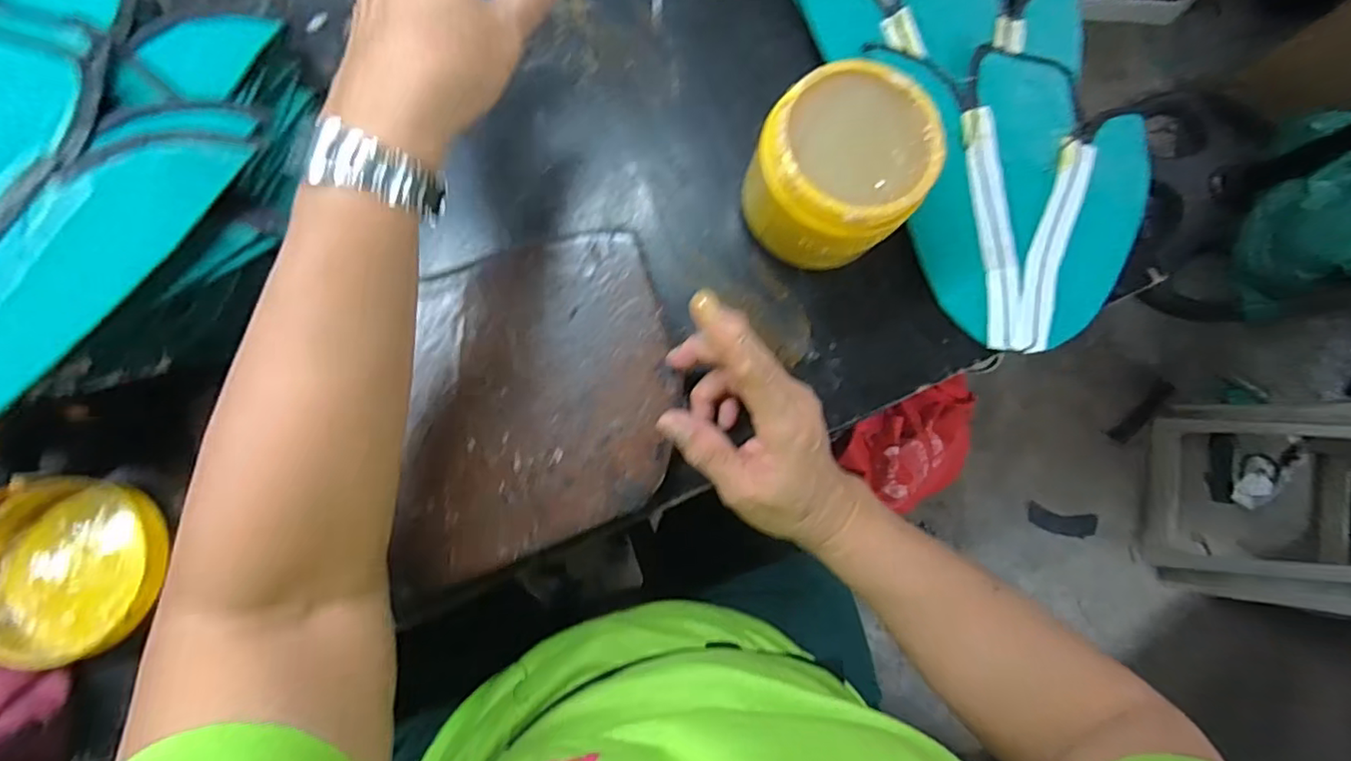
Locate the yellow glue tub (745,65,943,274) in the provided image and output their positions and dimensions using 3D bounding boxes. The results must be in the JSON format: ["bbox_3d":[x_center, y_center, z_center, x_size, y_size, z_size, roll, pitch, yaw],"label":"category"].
[{"bbox_3d":[0.092,-0.119,0.349,0.090,0.072,0.089,1,82,-5],"label":"yellow glue tub"}]

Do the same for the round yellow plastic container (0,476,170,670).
[{"bbox_3d":[-0.339,0.104,0.335,0.089,0.021,0.094,1,82,-5],"label":"round yellow plastic container"}]

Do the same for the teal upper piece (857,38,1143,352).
[{"bbox_3d":[0.241,-0.124,0.403,0.174,0.022,0.200,-2,82,-5],"label":"teal upper piece"}]

